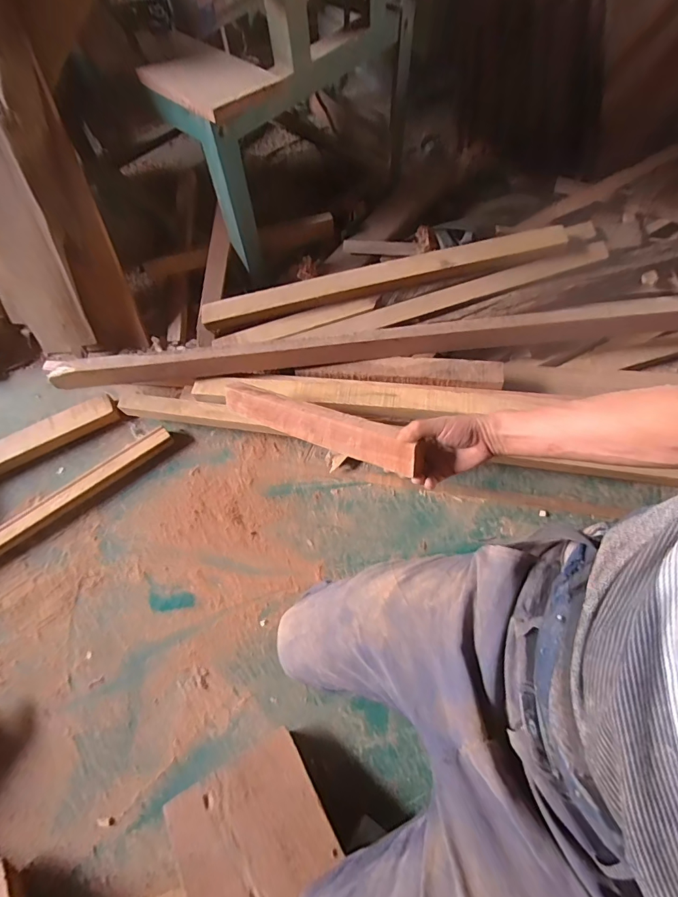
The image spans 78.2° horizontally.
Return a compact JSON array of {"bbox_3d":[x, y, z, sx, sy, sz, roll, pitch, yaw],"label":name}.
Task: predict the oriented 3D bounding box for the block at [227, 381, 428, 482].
[{"bbox_3d":[-0.046,-0.043,0.668,0.391,0.053,0.047,20,64,36],"label":"block"}]

